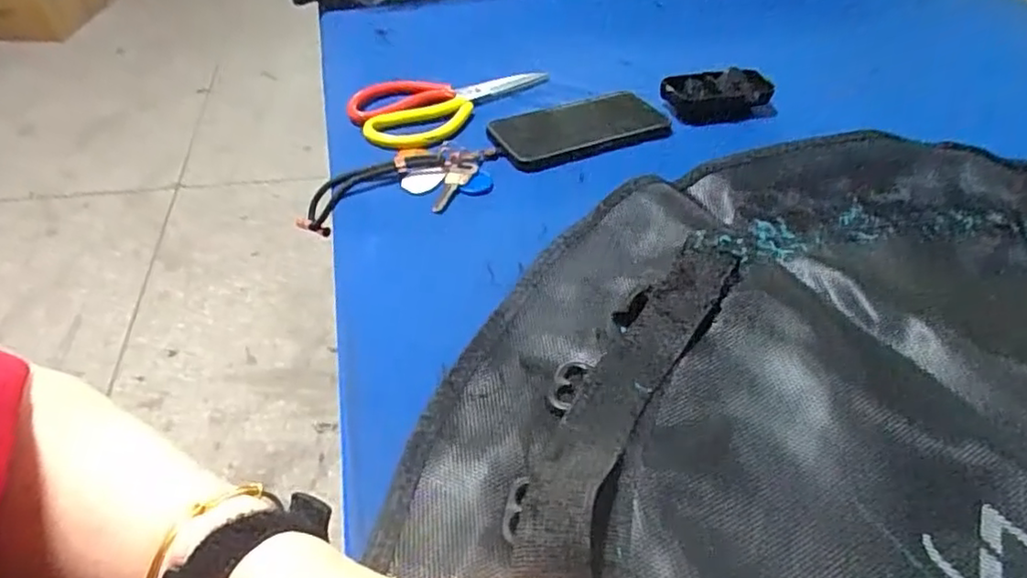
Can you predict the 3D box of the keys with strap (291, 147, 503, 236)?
[{"bbox_3d":[-0.094,-0.091,0.539,0.164,0.021,0.087,-8,44,-12],"label":"keys with strap"}]

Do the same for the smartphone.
[{"bbox_3d":[0.063,-0.150,0.599,0.168,0.011,0.080,-20,48,-23],"label":"smartphone"}]

